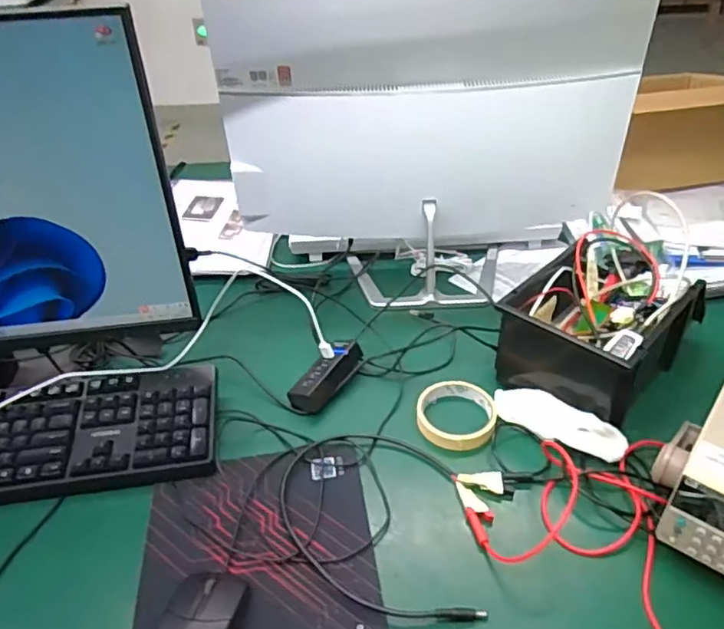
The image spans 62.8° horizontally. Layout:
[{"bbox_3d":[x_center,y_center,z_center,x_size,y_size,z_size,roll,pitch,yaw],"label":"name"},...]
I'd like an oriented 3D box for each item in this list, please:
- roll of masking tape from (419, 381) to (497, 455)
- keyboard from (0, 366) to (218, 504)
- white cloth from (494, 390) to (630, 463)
[{"bbox_3d":[0.109,0.113,0.678,0.087,0.017,0.094,-1,39,1],"label":"roll of masking tape"},{"bbox_3d":[-0.385,0.138,0.648,0.445,0.040,0.147,-7,39,-6],"label":"keyboard"},{"bbox_3d":[0.216,0.114,0.656,0.147,0.024,0.048,25,47,30],"label":"white cloth"}]

